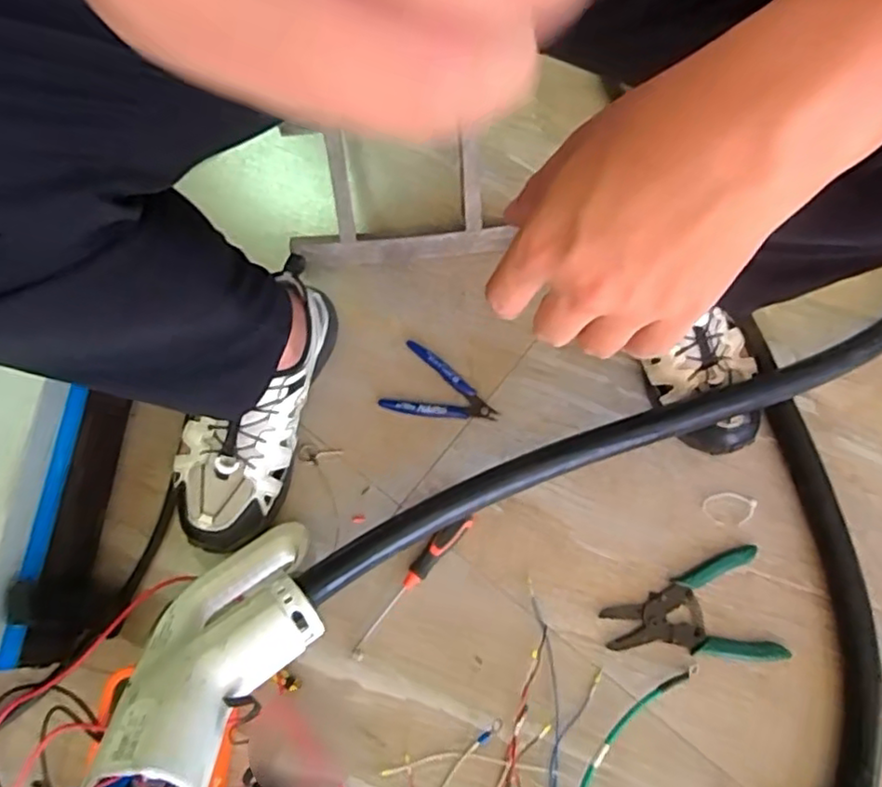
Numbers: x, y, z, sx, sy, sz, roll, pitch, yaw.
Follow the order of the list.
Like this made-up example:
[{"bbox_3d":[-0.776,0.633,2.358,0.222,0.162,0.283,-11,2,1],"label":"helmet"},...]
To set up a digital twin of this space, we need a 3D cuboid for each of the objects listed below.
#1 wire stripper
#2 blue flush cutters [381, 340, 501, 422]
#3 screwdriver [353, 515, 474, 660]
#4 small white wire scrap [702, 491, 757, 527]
[{"bbox_3d":[0.233,0.210,0.601,0.151,0.023,0.097,-13,73,-5],"label":"wire stripper"},{"bbox_3d":[0.004,0.001,0.671,0.116,0.016,0.077,25,74,6],"label":"blue flush cutters"},{"bbox_3d":[-0.029,0.178,0.608,0.021,0.021,0.163,39,76,10],"label":"screwdriver"},{"bbox_3d":[0.288,0.114,0.643,0.054,0.006,0.034,3,73,0],"label":"small white wire scrap"}]

